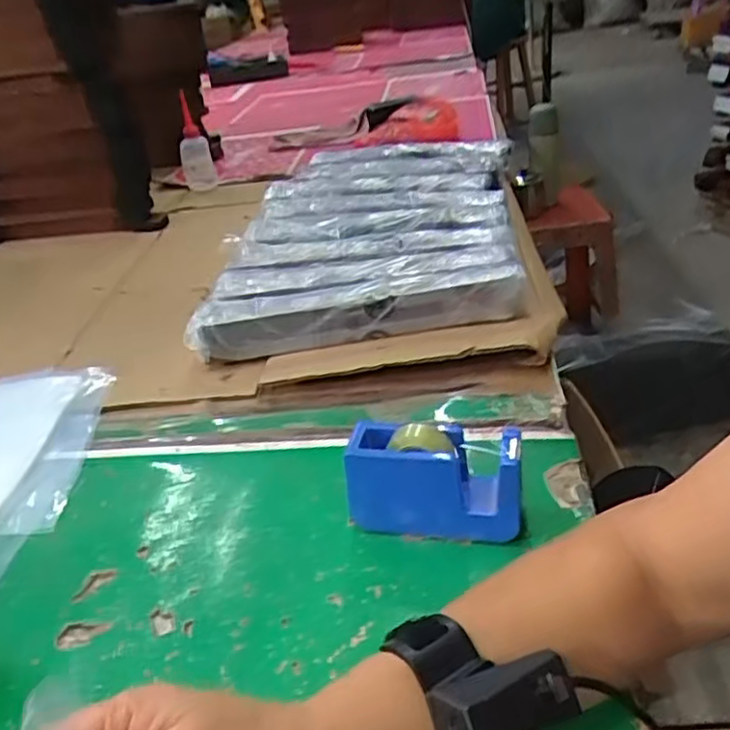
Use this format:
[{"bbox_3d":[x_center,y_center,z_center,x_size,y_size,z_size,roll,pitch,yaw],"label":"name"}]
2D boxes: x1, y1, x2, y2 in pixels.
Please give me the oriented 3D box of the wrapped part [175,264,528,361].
[{"bbox_3d":[-0.008,-0.058,0.785,0.370,0.060,0.085,-9,31,-2],"label":"wrapped part"}]

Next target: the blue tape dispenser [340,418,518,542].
[{"bbox_3d":[0.055,0.087,0.528,0.132,0.078,0.047,1,32,14],"label":"blue tape dispenser"}]

